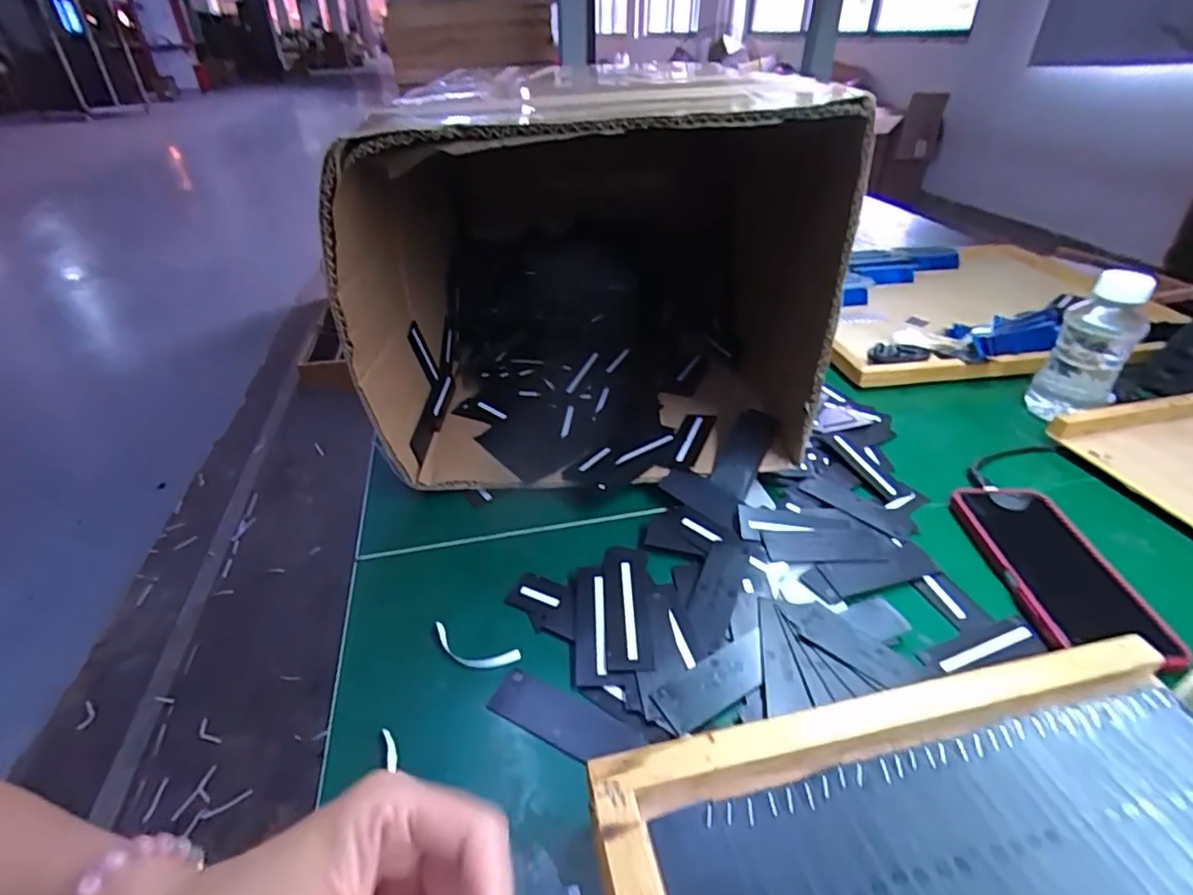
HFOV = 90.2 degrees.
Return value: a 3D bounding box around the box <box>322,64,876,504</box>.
[{"bbox_3d":[-0.006,-0.146,0.545,0.362,0.282,0.334,0,35,2],"label":"box"}]

